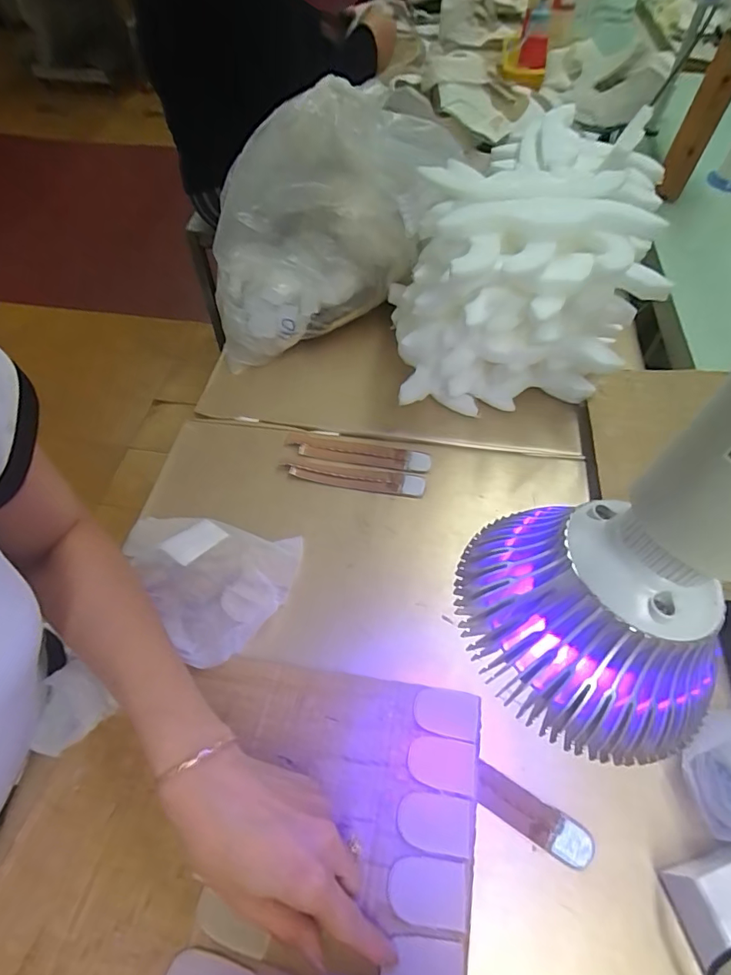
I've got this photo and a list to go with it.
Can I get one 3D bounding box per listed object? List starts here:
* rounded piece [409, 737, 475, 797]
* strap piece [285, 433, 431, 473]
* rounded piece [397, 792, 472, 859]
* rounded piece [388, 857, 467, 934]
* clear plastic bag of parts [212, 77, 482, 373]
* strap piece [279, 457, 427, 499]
[{"bbox_3d":[0.055,0.196,0.349,0.047,0.004,0.032,11,57,7],"label":"rounded piece"},{"bbox_3d":[-0.009,-0.037,0.520,0.153,0.009,0.029,9,56,6],"label":"strap piece"},{"bbox_3d":[0.046,0.222,0.326,0.047,0.004,0.033,9,56,6],"label":"rounded piece"},{"bbox_3d":[0.039,0.250,0.303,0.047,0.004,0.033,6,56,4],"label":"rounded piece"},{"bbox_3d":[-0.032,-0.293,0.569,0.304,0.232,0.113,-13,57,-10],"label":"clear plastic bag of parts"},{"bbox_3d":[-0.012,-0.011,0.501,0.143,0.005,0.027,10,56,7],"label":"strap piece"}]

